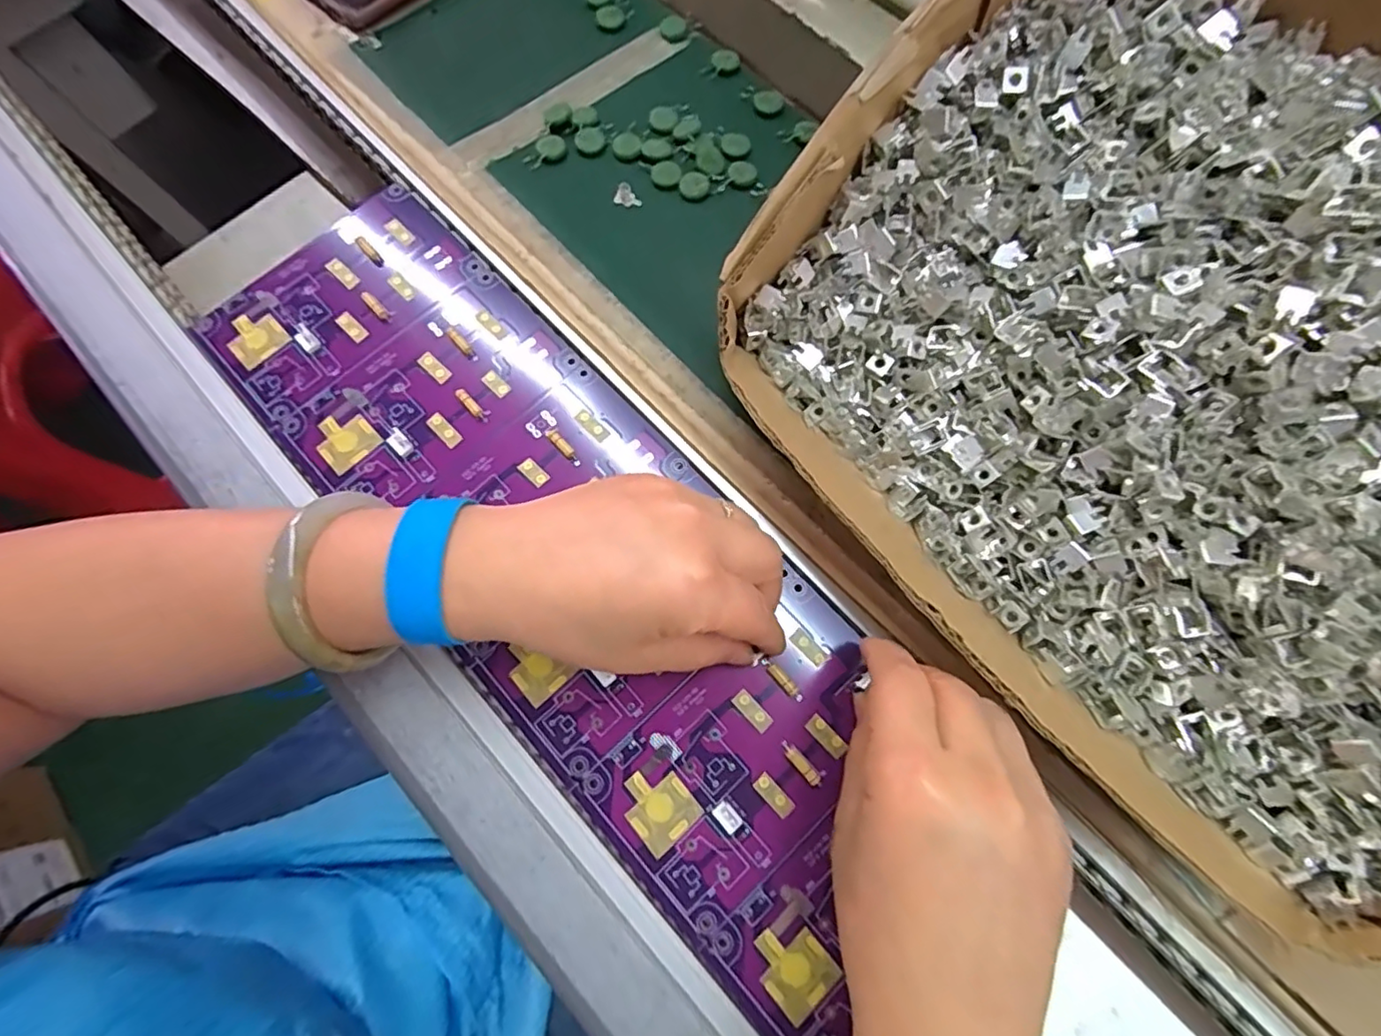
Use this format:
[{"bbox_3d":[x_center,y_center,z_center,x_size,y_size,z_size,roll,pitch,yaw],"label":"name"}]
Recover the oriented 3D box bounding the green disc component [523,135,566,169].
[{"bbox_3d":[-0.082,-0.207,0.341,0.015,0.004,0.024,40,80,11],"label":"green disc component"}]

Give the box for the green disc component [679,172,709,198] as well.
[{"bbox_3d":[0.002,-0.189,0.340,0.016,0.004,0.013,11,76,5],"label":"green disc component"}]

